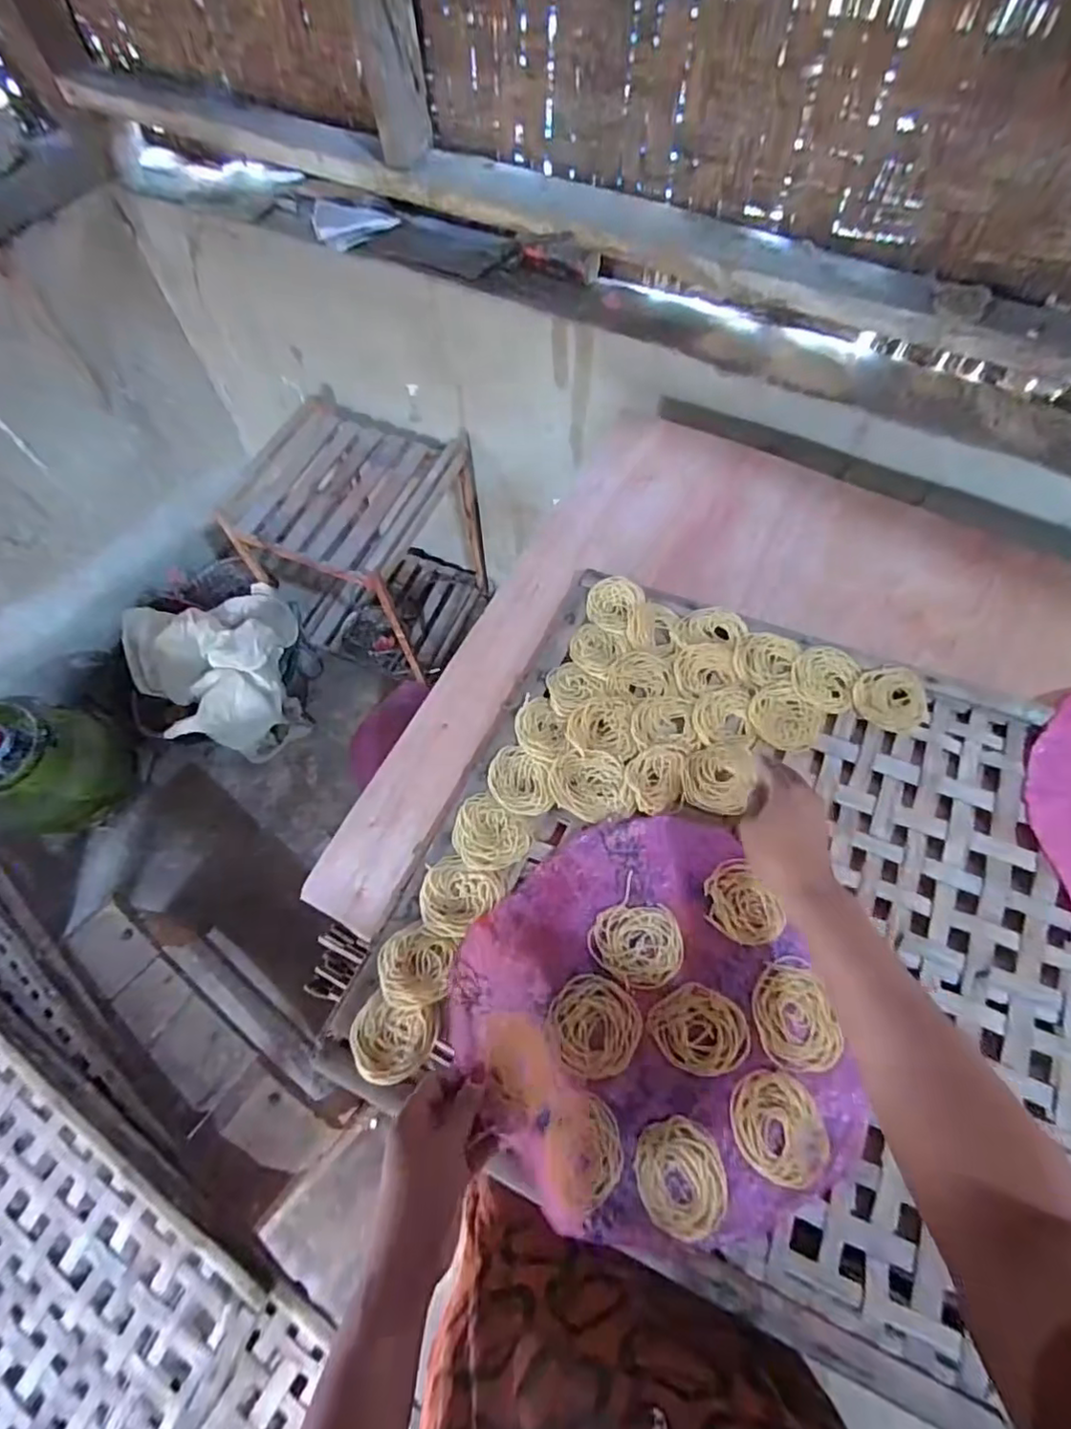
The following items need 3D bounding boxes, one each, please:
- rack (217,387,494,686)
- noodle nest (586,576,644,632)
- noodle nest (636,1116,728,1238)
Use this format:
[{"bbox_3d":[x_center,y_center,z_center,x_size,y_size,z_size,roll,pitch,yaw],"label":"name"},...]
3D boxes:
[{"bbox_3d":[-0.367,-0.367,1.383,0.382,0.440,0.371,24,68,12],"label":"rack"},{"bbox_3d":[0.093,-0.126,0.721,0.063,0.023,0.070,3,65,3],"label":"noodle nest"},{"bbox_3d":[0.114,0.360,0.481,0.066,0.014,0.074,-15,65,-5],"label":"noodle nest"}]

